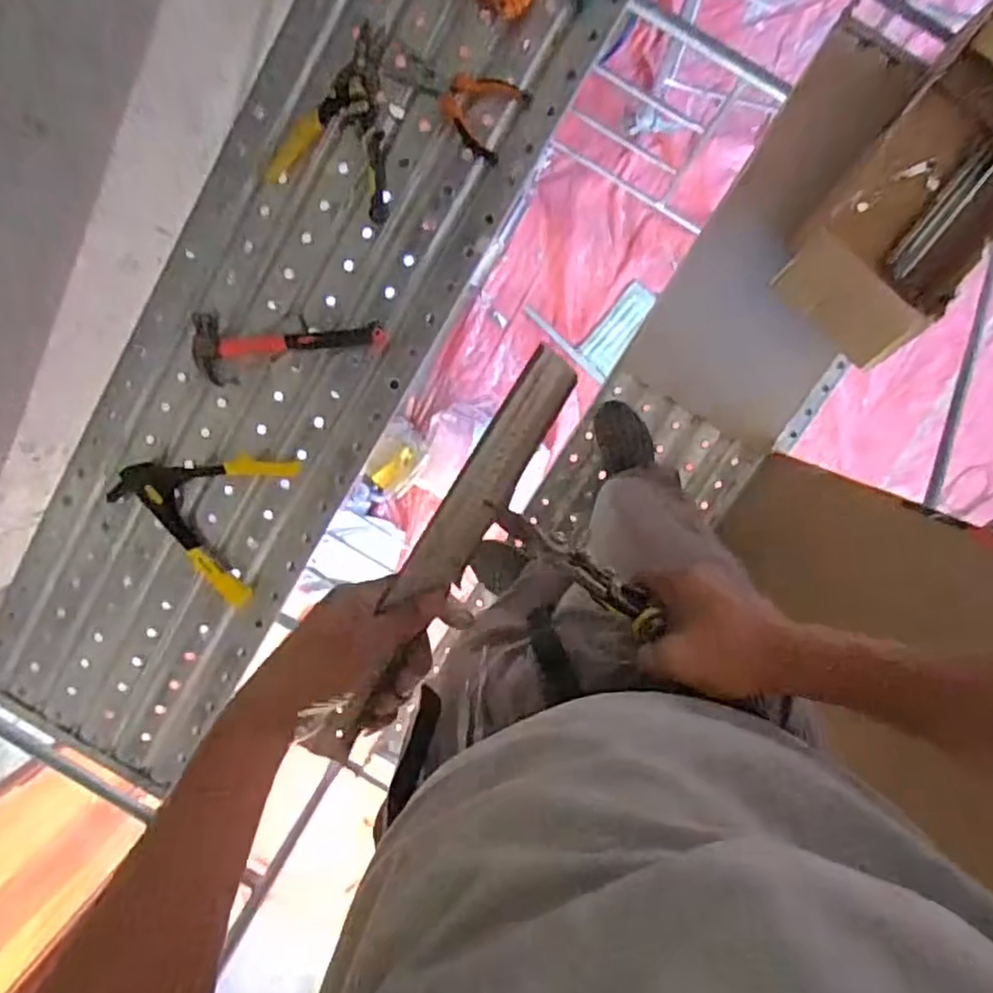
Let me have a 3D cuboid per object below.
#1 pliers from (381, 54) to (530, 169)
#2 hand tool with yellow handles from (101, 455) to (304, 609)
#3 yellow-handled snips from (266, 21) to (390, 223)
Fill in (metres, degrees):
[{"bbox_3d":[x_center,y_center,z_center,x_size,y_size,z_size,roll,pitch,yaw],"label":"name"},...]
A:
[{"bbox_3d":[-0.055,-0.525,0.906,0.178,0.015,0.097,33,98,-2],"label":"pliers"},{"bbox_3d":[-0.435,0.016,1.007,0.234,0.024,0.225,23,98,-1],"label":"hand tool with yellow handles"},{"bbox_3d":[-0.216,-0.489,0.905,0.160,0.017,0.231,7,98,2],"label":"yellow-handled snips"}]

